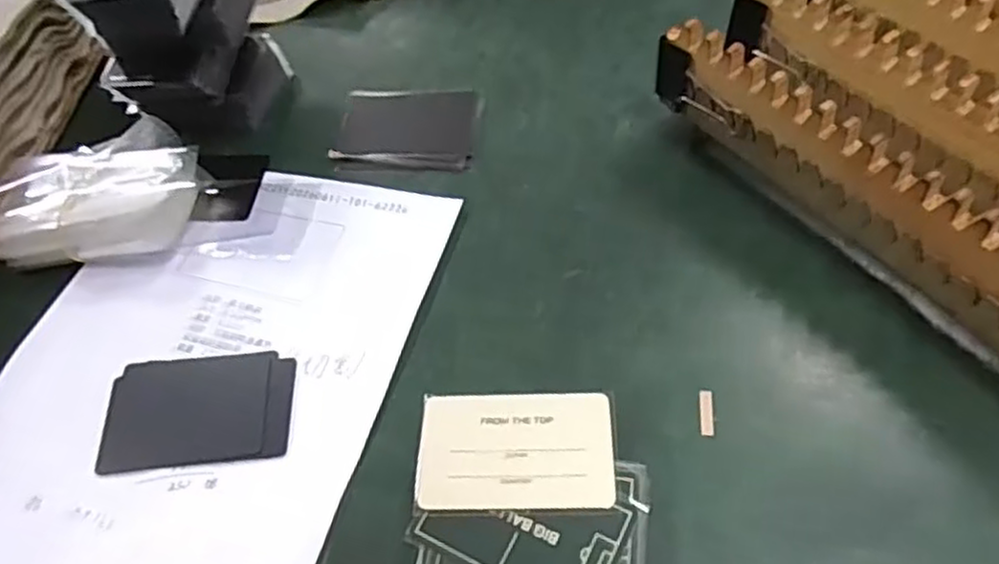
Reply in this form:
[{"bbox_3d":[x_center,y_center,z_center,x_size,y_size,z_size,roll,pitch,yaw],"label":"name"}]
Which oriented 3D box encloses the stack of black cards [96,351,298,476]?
[{"bbox_3d":[-0.153,0.064,0.382,0.096,0.008,0.058,-4,57,0],"label":"stack of black cards"}]

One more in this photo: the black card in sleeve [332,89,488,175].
[{"bbox_3d":[-0.058,-0.098,0.476,0.089,0.005,0.072,1,57,10],"label":"black card in sleeve"}]

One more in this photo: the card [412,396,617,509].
[{"bbox_3d":[0.008,0.074,0.331,0.083,0.004,0.054,-1,53,2],"label":"card"}]

